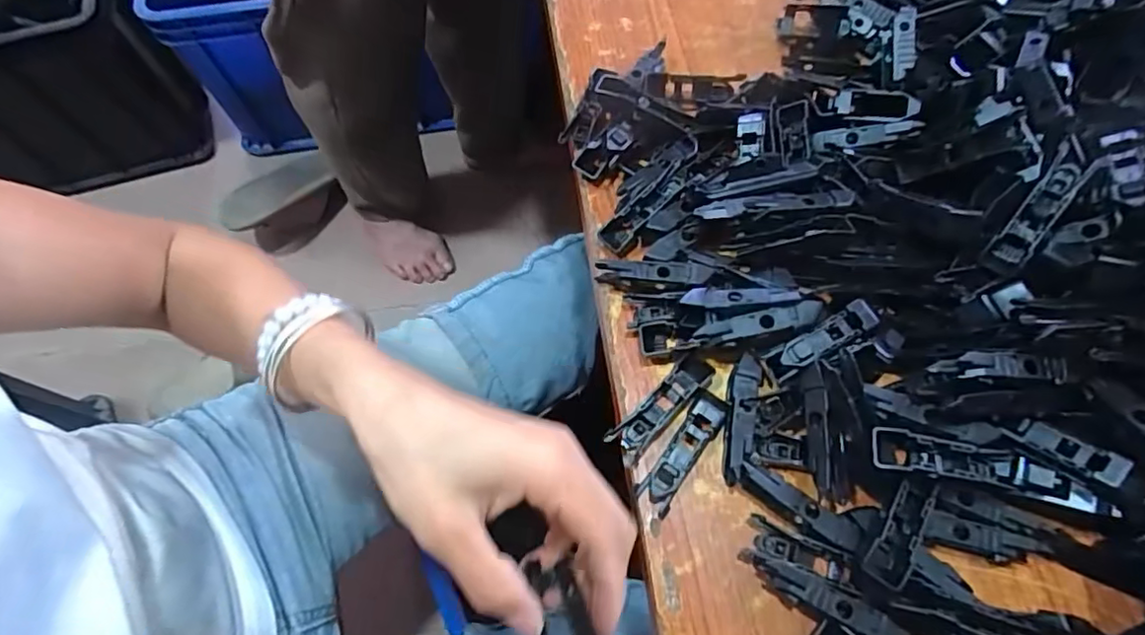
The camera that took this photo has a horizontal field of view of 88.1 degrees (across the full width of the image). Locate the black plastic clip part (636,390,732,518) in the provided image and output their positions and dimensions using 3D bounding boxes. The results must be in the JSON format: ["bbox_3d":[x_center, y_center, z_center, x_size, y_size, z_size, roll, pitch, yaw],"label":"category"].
[{"bbox_3d":[0.057,0.068,0.305,0.018,0.015,0.066,33,72,14],"label":"black plastic clip part"}]

